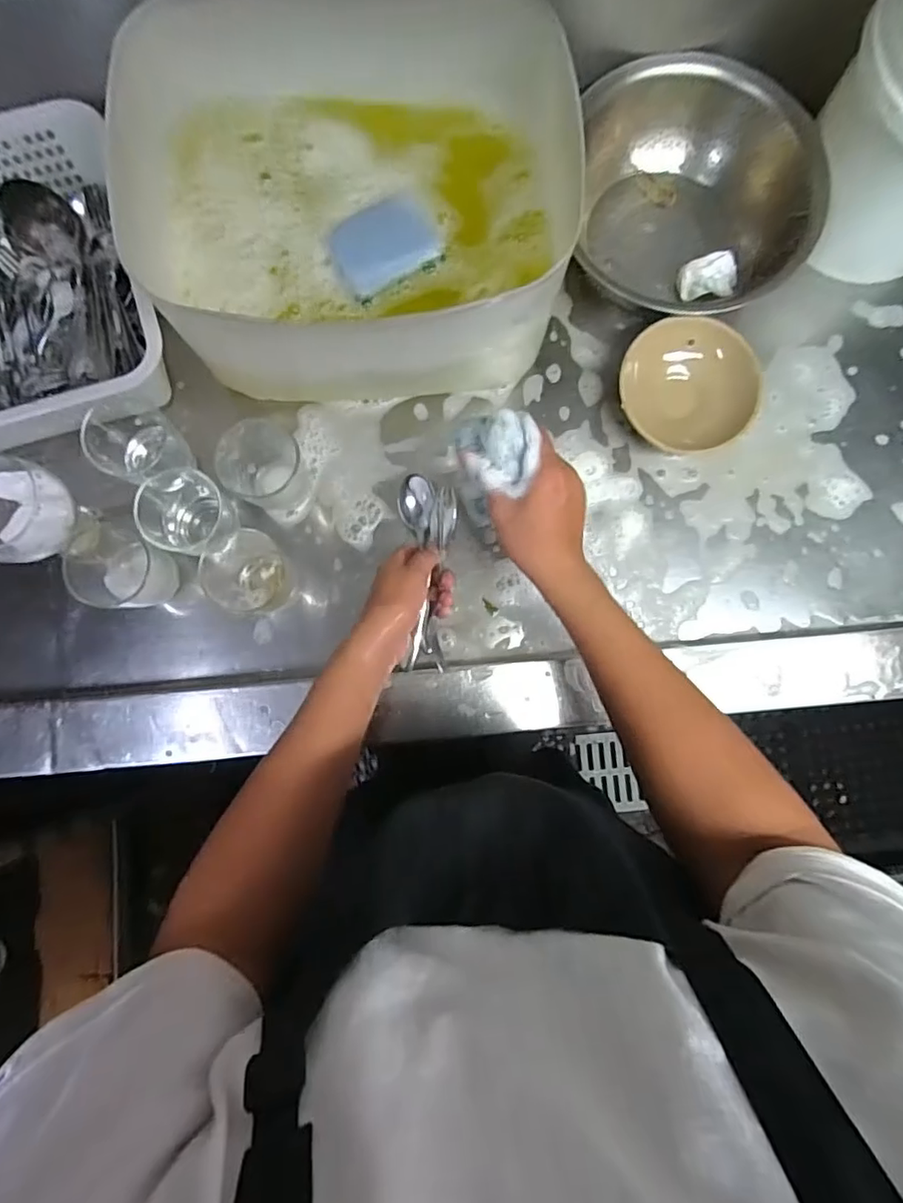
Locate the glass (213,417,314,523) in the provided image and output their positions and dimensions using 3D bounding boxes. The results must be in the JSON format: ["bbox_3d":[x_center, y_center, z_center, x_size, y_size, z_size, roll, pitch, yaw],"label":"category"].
[{"bbox_3d":[-0.184,-0.132,0.576,0.077,0.082,0.084,0,85,-1],"label":"glass"}]

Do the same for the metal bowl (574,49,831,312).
[{"bbox_3d":[0.255,-0.420,0.594,0.218,0.107,0.225,0,85,-1],"label":"metal bowl"}]

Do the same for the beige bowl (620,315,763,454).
[{"bbox_3d":[0.243,-0.225,0.597,0.137,0.063,0.120,-6,85,-1],"label":"beige bowl"}]

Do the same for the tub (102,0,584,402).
[{"bbox_3d":[-0.090,-0.391,0.550,0.351,0.181,0.329,-3,85,-1],"label":"tub"}]

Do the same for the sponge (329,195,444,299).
[{"bbox_3d":[-0.062,-0.332,0.535,0.096,0.023,0.064,-31,86,-3],"label":"sponge"}]

